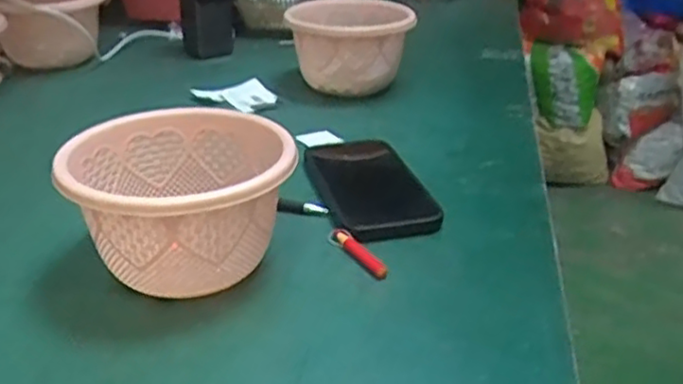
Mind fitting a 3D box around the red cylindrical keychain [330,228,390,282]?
[{"bbox_3d":[0.012,0.044,0.486,0.010,0.013,0.064,-16,32,-31],"label":"red cylindrical keychain"}]

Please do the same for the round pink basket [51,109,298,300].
[{"bbox_3d":[-0.106,0.011,0.456,0.134,0.093,0.131,2,27,-1],"label":"round pink basket"}]

